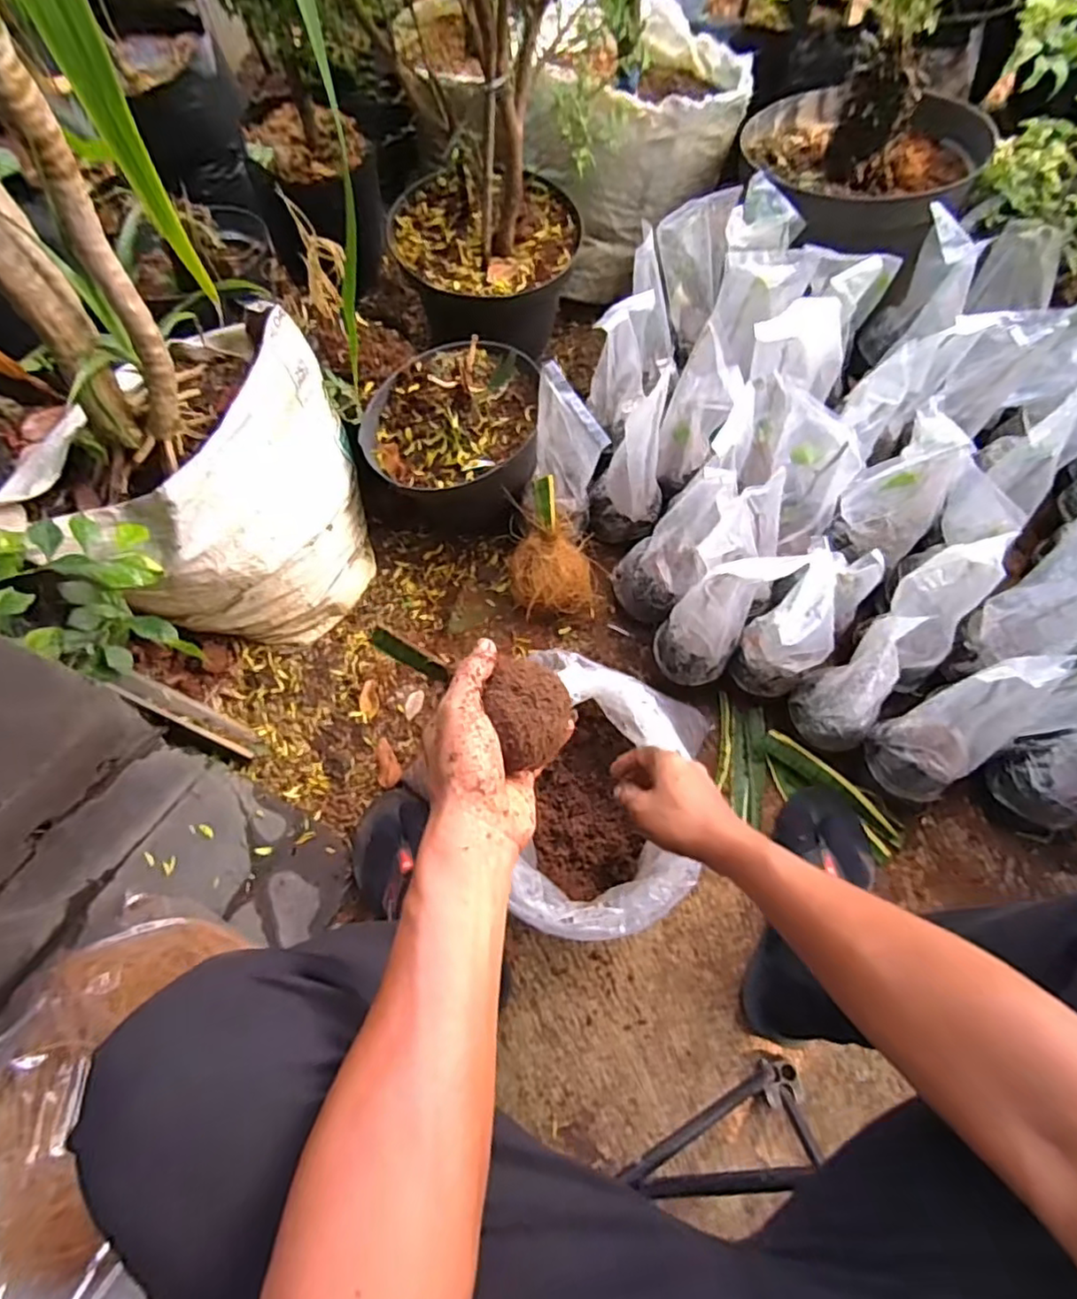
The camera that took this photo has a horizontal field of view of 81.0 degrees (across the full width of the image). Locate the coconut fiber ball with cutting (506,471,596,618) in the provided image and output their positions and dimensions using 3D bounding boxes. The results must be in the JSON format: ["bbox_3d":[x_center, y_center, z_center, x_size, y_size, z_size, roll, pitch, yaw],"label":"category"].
[{"bbox_3d":[0.014,-0.115,0.757,0.103,0.141,0.120,-11,72,-3],"label":"coconut fiber ball with cutting"}]

